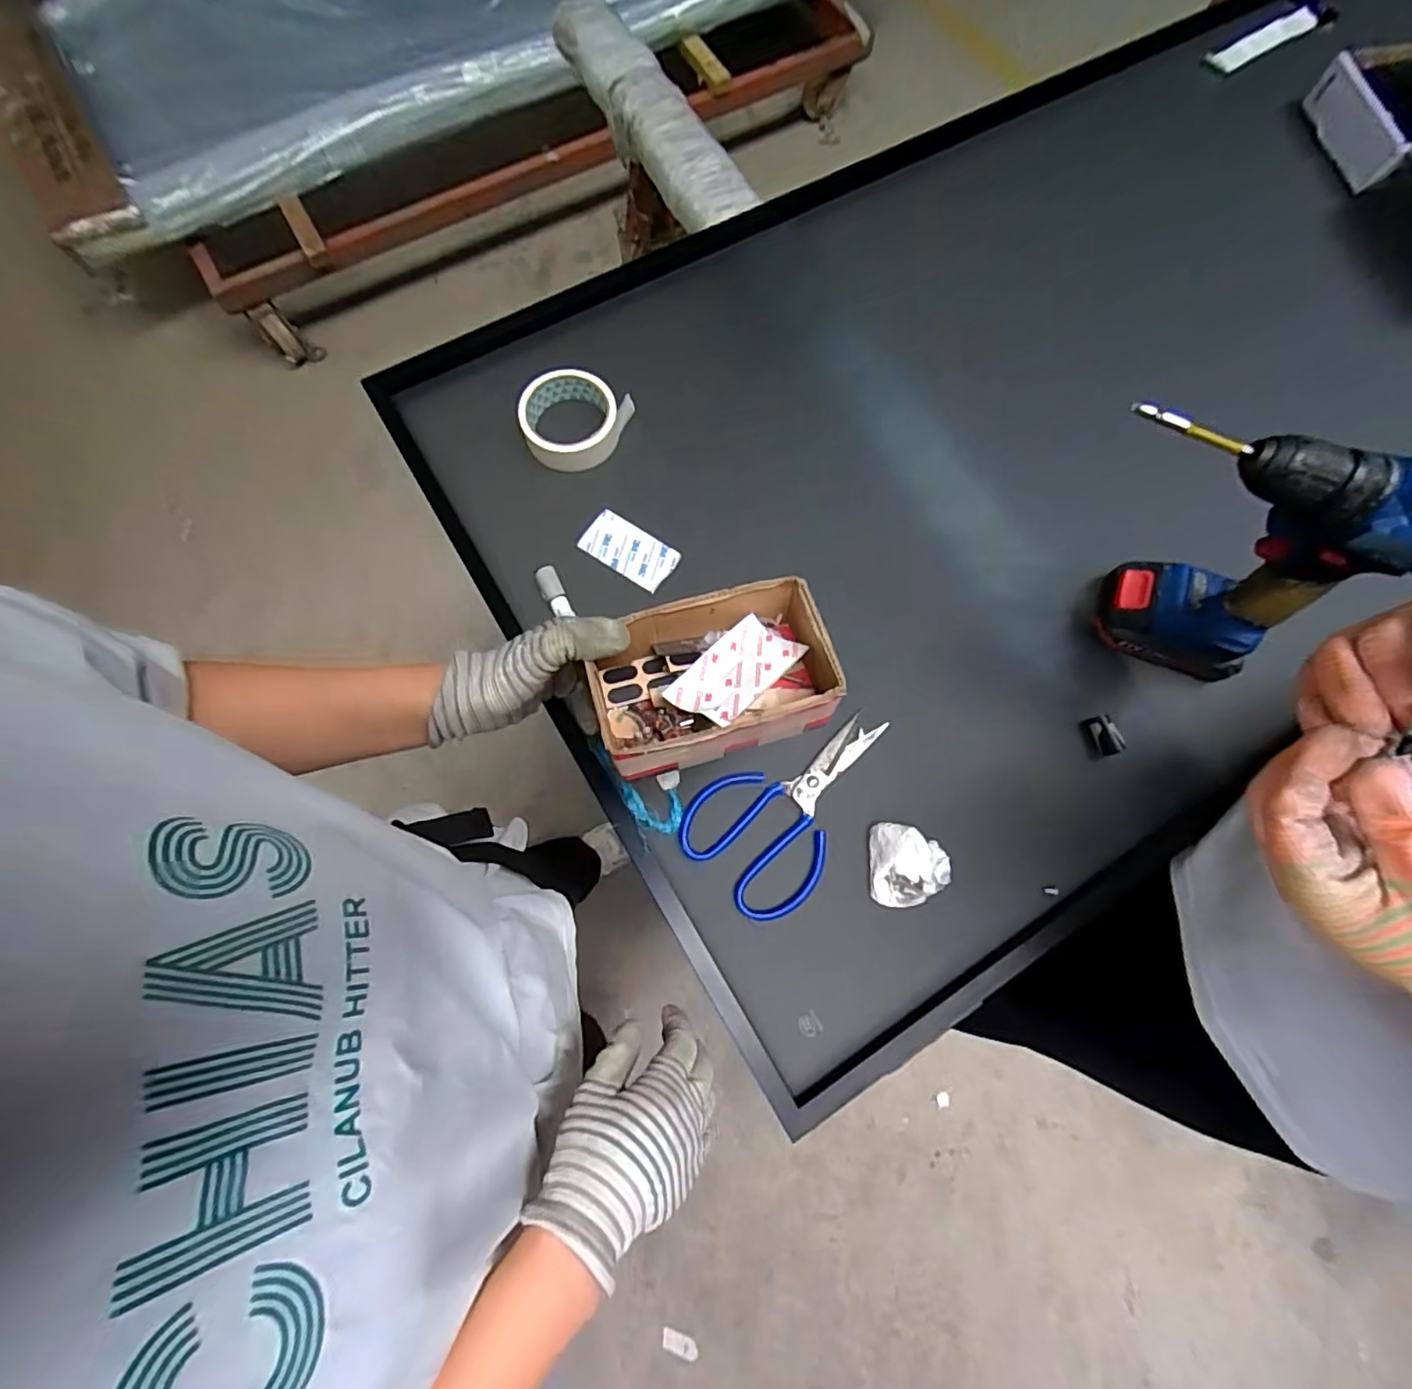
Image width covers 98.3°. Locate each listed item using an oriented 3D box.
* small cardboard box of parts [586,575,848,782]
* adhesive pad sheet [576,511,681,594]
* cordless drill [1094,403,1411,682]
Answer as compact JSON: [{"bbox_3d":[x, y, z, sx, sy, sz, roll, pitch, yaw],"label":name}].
[{"bbox_3d":[0.002,-0.009,0.388,0.148,0.061,0.091,-17,72,-3],"label":"small cardboard box of parts"},{"bbox_3d":[-0.074,-0.138,0.589,0.088,0.008,0.046,33,82,3],"label":"adhesive pad sheet"},{"bbox_3d":[0.393,-0.108,0.472,0.202,0.222,0.064,25,76,6],"label":"cordless drill"}]

